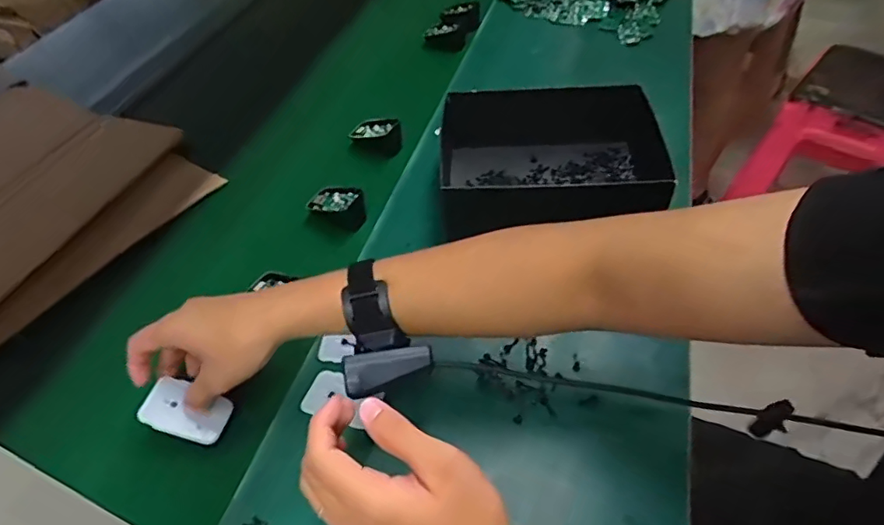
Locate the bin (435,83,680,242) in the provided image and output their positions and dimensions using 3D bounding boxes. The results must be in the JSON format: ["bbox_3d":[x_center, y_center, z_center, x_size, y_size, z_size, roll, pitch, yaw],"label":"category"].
[{"bbox_3d":[0.119,-0.113,0.634,0.243,0.085,0.185,0,48,5],"label":"bin"}]

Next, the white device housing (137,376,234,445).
[{"bbox_3d":[-0.218,0.127,0.470,0.067,0.008,0.042,26,61,-6],"label":"white device housing"}]

